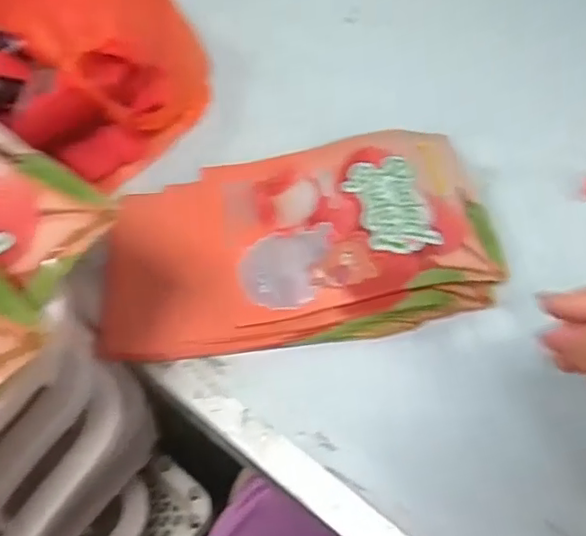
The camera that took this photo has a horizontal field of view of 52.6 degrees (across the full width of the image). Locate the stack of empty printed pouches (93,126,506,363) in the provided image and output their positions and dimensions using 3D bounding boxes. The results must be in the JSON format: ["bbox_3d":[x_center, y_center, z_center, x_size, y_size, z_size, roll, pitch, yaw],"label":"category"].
[{"bbox_3d":[0.005,-0.028,0.480,0.293,0.038,0.191,-6,57,-1],"label":"stack of empty printed pouches"}]

